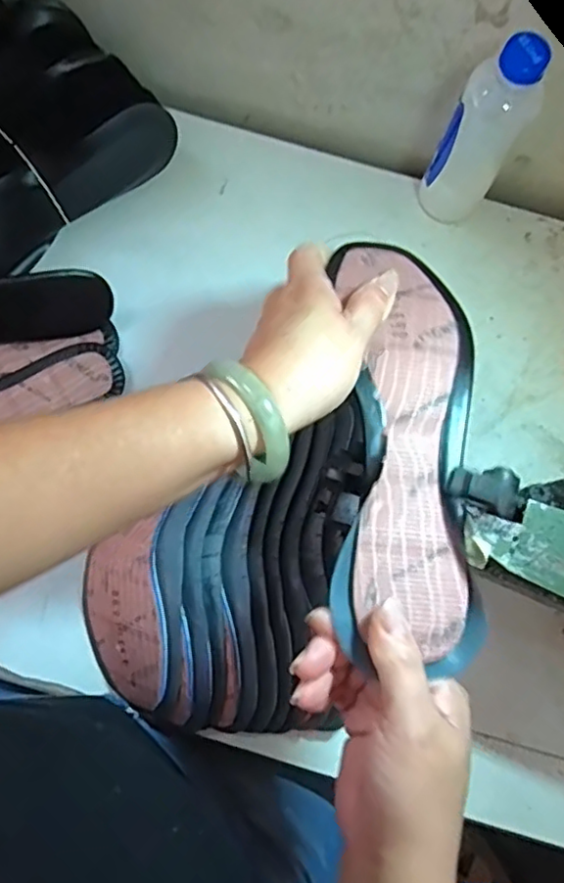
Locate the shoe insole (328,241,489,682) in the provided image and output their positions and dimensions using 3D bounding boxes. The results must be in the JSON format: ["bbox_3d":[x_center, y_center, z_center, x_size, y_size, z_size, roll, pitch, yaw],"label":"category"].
[{"bbox_3d":[0.067,-0.010,0.356,0.073,0.021,0.254,2,69,1],"label":"shoe insole"}]

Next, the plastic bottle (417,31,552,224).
[{"bbox_3d":[0.153,-0.234,0.494,0.047,0.168,0.045,-30,80,-5],"label":"plastic bottle"}]

